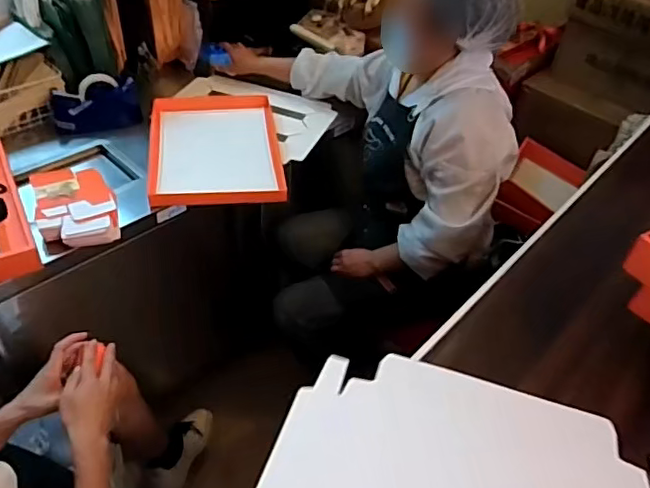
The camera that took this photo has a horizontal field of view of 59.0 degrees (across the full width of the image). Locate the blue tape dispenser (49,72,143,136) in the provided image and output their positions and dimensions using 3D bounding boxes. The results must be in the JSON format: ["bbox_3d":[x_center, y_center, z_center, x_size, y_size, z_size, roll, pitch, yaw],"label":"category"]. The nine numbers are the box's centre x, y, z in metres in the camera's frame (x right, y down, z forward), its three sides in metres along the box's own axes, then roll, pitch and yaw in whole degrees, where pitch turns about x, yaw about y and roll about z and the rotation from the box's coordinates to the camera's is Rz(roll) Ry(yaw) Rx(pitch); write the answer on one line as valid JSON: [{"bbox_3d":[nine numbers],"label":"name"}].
[{"bbox_3d":[-0.577,-0.351,1.460,0.216,0.124,0.056,-21,49,-27],"label":"blue tape dispenser"}]

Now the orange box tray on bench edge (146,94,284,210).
[{"bbox_3d":[-0.279,-0.261,1.448,0.315,0.038,0.481,-4,44,-11],"label":"orange box tray on bench edge"}]

